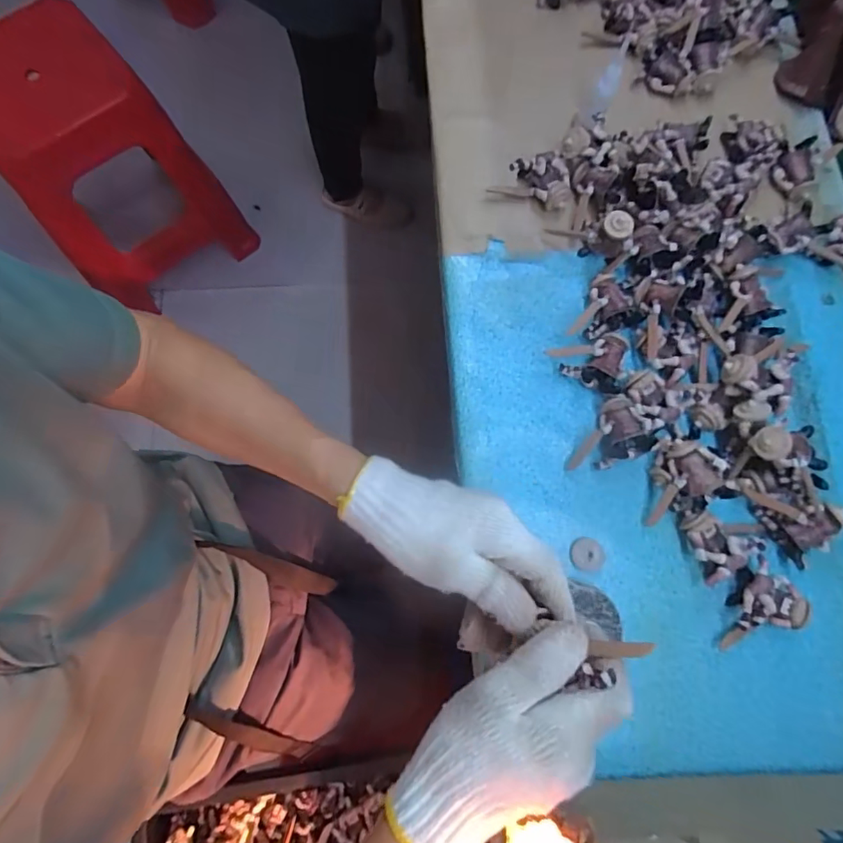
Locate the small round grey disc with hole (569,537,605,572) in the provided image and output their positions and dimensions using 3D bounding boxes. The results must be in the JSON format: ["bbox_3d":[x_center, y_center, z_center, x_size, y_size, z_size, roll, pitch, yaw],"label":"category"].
[{"bbox_3d":[0.148,0.118,0.448,0.031,0.004,0.028,9,77,1],"label":"small round grey disc with hole"}]

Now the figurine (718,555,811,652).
[{"bbox_3d":[0.297,0.163,0.426,0.058,0.029,0.079,20,77,4],"label":"figurine"}]

